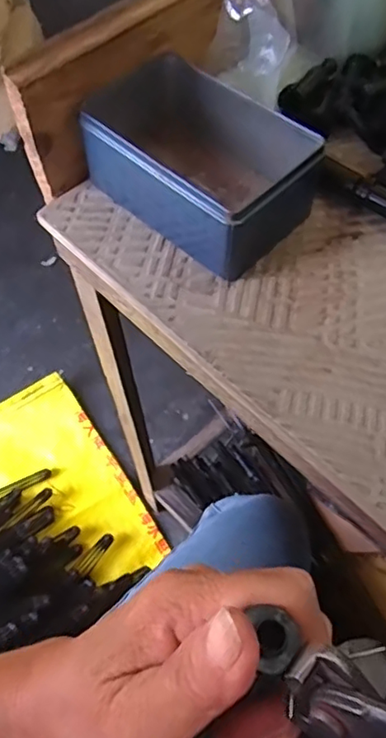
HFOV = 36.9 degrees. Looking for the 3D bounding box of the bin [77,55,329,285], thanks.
[{"bbox_3d":[-0.002,-0.147,0.407,0.101,0.059,0.160,-41,69,-20],"label":"bin"}]

